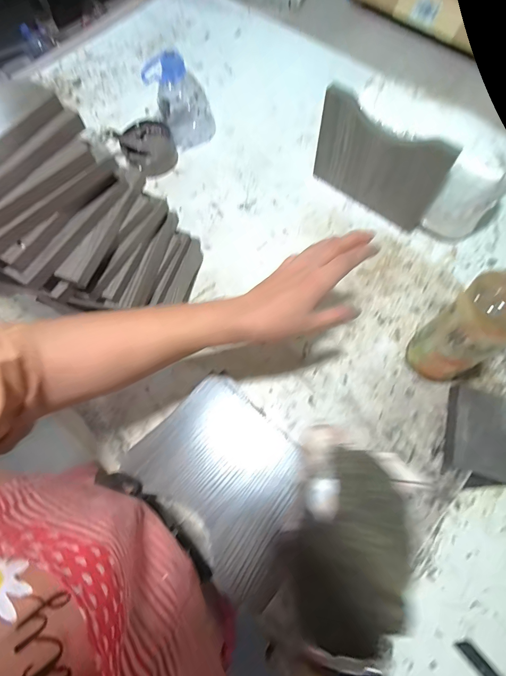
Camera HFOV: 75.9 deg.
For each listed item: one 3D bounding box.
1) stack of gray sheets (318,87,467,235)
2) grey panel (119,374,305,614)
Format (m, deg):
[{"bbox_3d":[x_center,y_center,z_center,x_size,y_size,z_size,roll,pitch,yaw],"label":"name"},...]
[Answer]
[{"bbox_3d":[0.174,-0.247,0.474,0.192,0.144,0.020,39,74,14],"label":"stack of gray sheets"},{"bbox_3d":[-0.025,0.153,0.353,0.146,0.020,0.194,-43,75,-14],"label":"grey panel"}]

